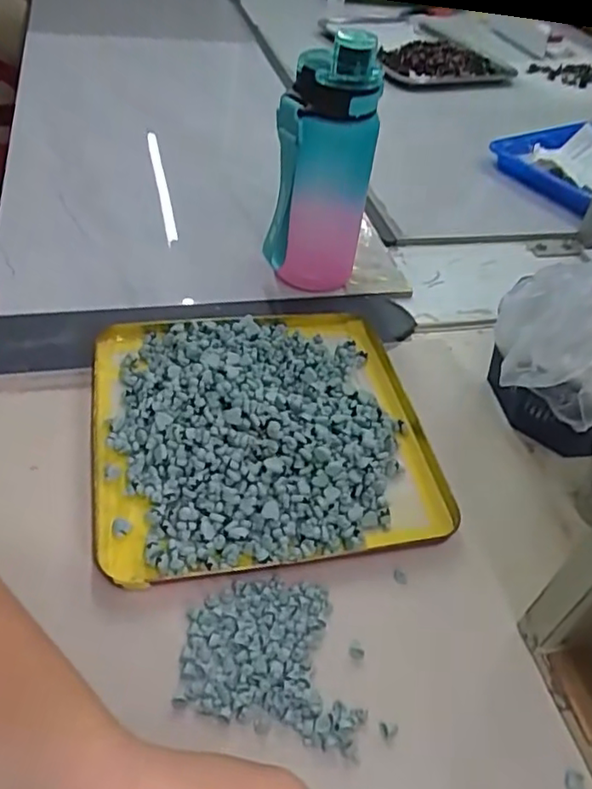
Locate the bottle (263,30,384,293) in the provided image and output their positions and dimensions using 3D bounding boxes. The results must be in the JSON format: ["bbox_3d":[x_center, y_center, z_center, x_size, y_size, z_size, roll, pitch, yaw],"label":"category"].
[{"bbox_3d":[0.022,-0.190,0.551,0.083,0.218,0.078,8,46,2],"label":"bottle"}]

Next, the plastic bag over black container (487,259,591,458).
[{"bbox_3d":[0.200,-0.012,0.451,0.125,0.144,0.098,15,47,9],"label":"plastic bag over black container"}]

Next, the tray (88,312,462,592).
[{"bbox_3d":[-0.025,0.015,0.469,0.239,0.033,0.234,-6,47,-12],"label":"tray"}]

